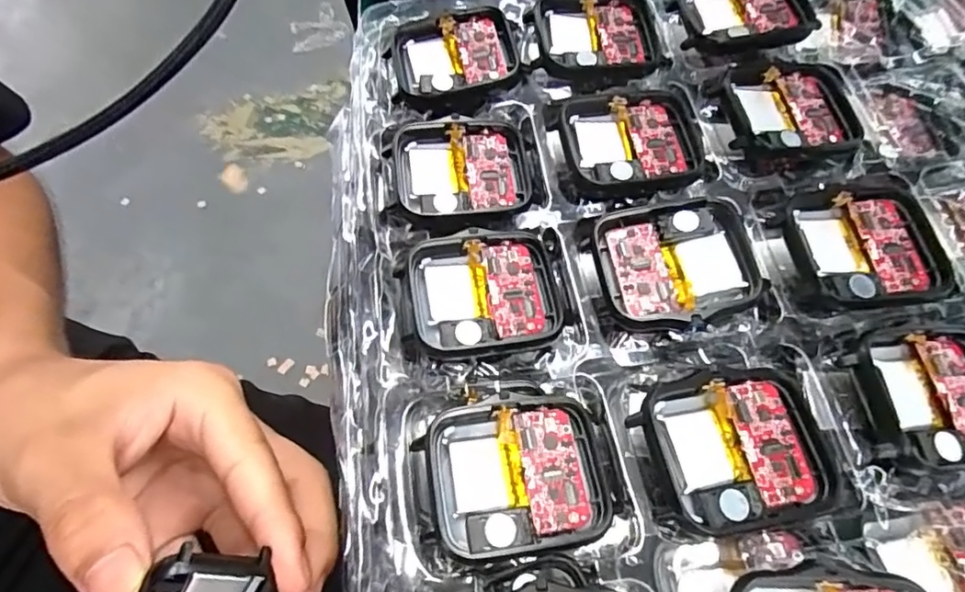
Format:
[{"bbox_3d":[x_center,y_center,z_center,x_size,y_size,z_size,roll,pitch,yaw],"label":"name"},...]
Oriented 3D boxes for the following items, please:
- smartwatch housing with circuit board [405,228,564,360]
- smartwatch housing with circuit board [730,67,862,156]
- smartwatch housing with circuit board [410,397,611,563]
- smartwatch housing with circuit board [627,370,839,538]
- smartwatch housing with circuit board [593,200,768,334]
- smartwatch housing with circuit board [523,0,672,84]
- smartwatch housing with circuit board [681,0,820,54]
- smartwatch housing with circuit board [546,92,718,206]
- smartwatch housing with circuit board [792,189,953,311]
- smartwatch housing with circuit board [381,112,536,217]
[{"bbox_3d":[0.001,-0.001,0.169,0.045,0.009,0.038,-8,63,-2],"label":"smartwatch housing with circuit board"},{"bbox_3d":[0.106,-0.063,0.196,0.048,0.010,0.037,-7,63,-2],"label":"smartwatch housing with circuit board"},{"bbox_3d":[0.008,0.045,0.145,0.045,0.007,0.037,-4,63,-1],"label":"smartwatch housing with circuit board"},{"bbox_3d":[0.063,0.038,0.143,0.046,0.005,0.037,-13,63,-5],"label":"smartwatch housing with circuit board"},{"bbox_3d":[0.057,-0.009,0.166,0.045,0.008,0.039,-5,63,-1],"label":"smartwatch housing with circuit board"},{"bbox_3d":[0.042,-0.094,0.211,0.048,0.009,0.041,0,63,2],"label":"smartwatch housing with circuit board"},{"bbox_3d":[0.097,-0.107,0.214,0.042,0.009,0.037,0,63,2],"label":"smartwatch housing with circuit board"},{"bbox_3d":[0.049,-0.049,0.192,0.048,0.014,0.039,-8,63,-3],"label":"smartwatch housing with circuit board"},{"bbox_3d":[0.115,-0.014,0.169,0.044,0.005,0.037,-8,63,-3],"label":"smartwatch housing with circuit board"},{"bbox_3d":[-0.007,-0.041,0.188,0.044,0.009,0.038,-8,63,-3],"label":"smartwatch housing with circuit board"}]

